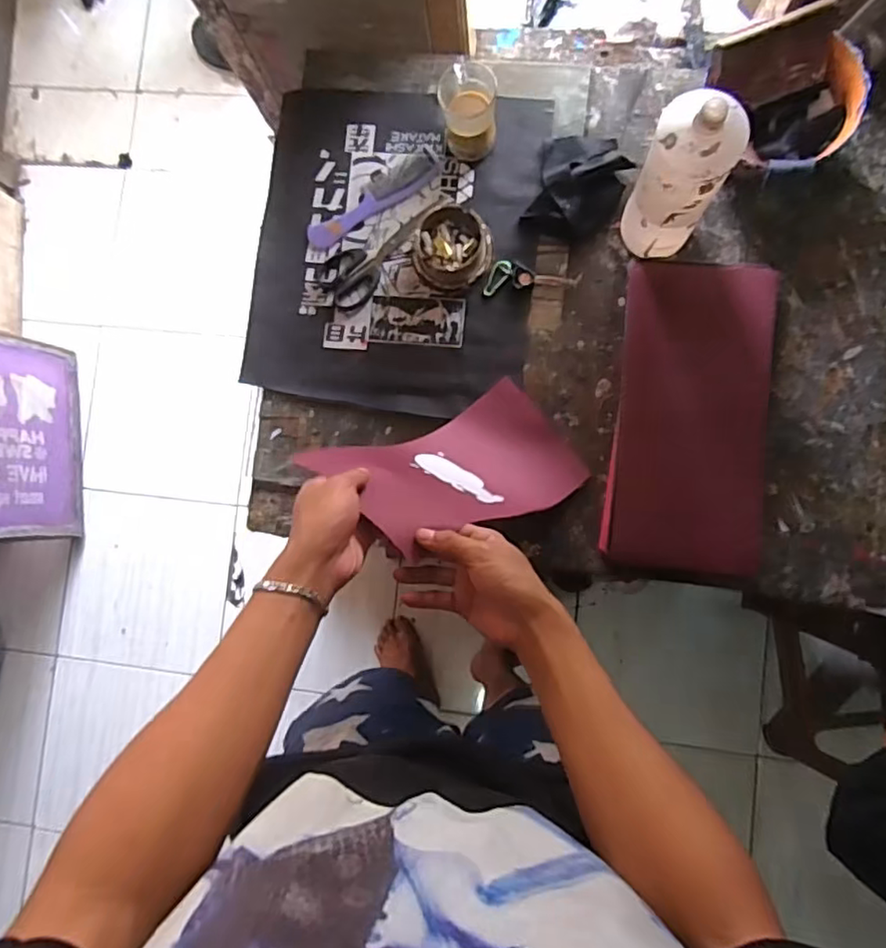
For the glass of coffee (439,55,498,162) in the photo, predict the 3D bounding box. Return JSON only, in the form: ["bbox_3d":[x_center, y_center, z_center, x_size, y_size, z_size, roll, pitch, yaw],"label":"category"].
[{"bbox_3d":[0.033,-0.448,0.769,0.069,0.084,0.080,-1,85,6],"label":"glass of coffee"}]

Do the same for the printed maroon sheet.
[{"bbox_3d":[0.017,0.002,0.668,0.167,0.328,0.093,53,128,8],"label":"printed maroon sheet"}]

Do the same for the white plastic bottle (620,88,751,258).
[{"bbox_3d":[0.247,-0.307,0.660,0.084,0.220,0.067,28,88,8],"label":"white plastic bottle"}]

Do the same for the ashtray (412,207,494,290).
[{"bbox_3d":[0.012,-0.282,0.781,0.098,0.036,0.092,-1,85,6],"label":"ashtray"}]

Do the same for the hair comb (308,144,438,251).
[{"bbox_3d":[-0.093,-0.364,0.816,0.194,0.008,0.049,-32,83,2],"label":"hair comb"}]

